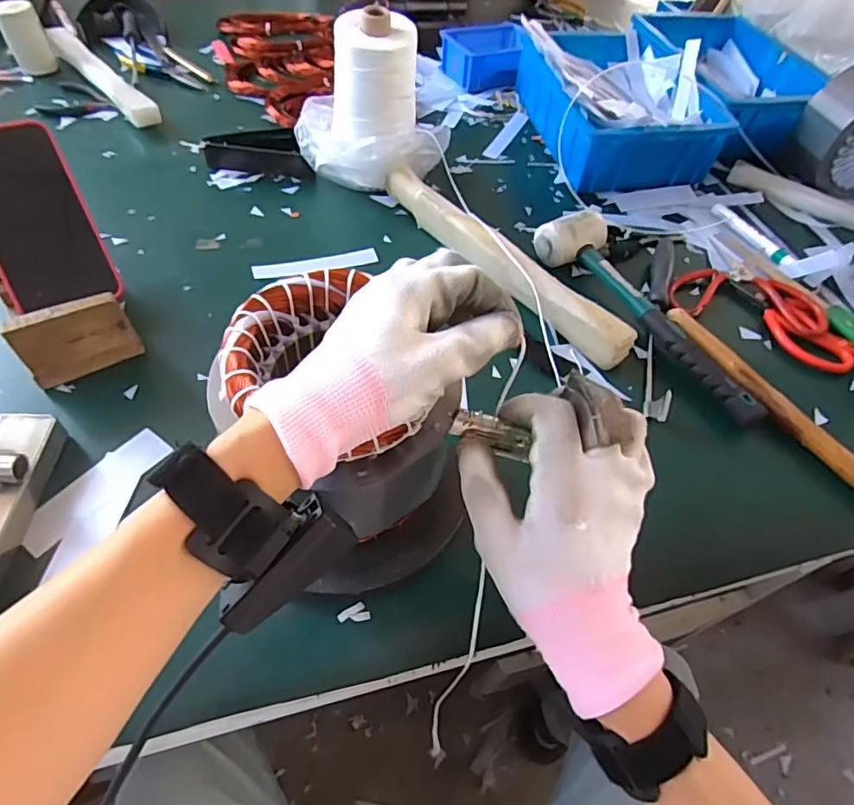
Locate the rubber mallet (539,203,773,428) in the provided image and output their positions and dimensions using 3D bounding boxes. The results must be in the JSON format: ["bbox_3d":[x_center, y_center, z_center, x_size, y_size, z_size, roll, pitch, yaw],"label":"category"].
[{"bbox_3d":[0.225,-0.095,0.541,0.074,0.047,0.283,-28,61,-25],"label":"rubber mallet"}]

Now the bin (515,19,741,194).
[{"bbox_3d":[0.249,-0.410,0.741,0.202,0.105,0.281,-5,54,-11],"label":"bin"}]

